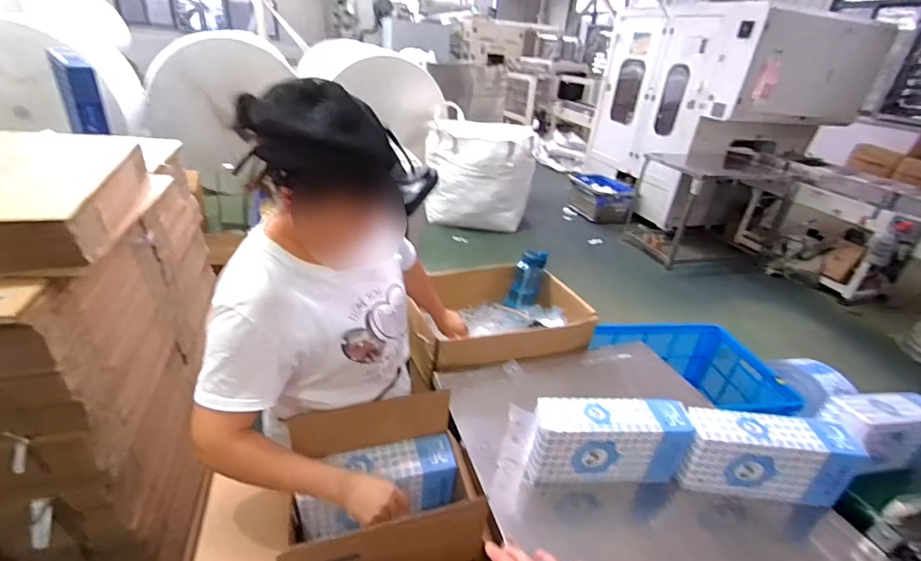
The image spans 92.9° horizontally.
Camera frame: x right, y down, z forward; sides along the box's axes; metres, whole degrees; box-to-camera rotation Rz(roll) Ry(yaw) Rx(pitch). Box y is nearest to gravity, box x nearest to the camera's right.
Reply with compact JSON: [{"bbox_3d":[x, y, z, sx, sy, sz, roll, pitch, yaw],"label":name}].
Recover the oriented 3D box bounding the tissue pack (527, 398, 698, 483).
[{"bbox_3d":[0.324,0.364,0.989,0.348,0.183,0.104,2,28,-8],"label":"tissue pack"}]

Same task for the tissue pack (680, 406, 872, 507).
[{"bbox_3d":[0.668,0.392,0.991,0.374,0.159,0.098,6,28,0],"label":"tissue pack"}]

